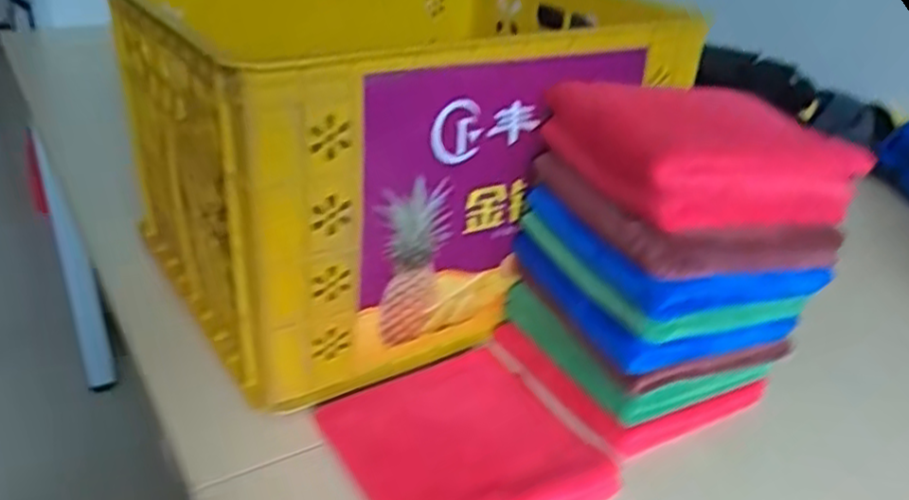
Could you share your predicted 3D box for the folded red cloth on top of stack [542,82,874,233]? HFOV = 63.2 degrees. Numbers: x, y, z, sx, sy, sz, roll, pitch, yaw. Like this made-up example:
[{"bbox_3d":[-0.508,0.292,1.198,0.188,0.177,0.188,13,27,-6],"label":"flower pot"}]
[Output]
[{"bbox_3d":[0.173,-0.081,0.557,0.160,0.055,0.181,-3,29,-15],"label":"folded red cloth on top of stack"}]

